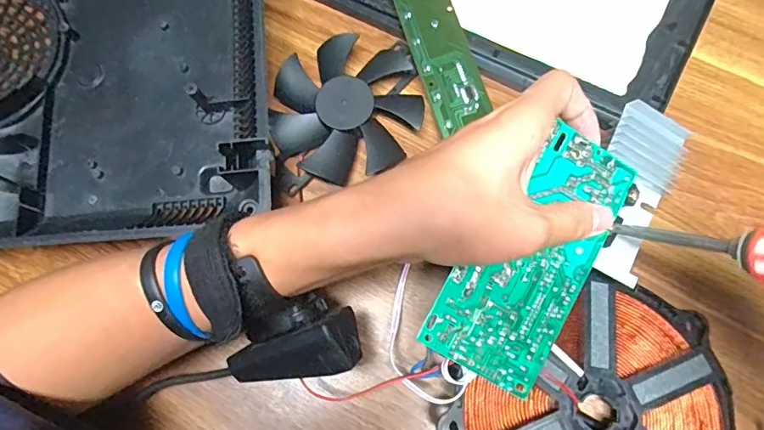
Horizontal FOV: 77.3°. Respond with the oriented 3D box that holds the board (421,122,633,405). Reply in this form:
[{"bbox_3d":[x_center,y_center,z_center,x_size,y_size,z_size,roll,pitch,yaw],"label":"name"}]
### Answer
[{"bbox_3d":[0.085,0.023,0.273,0.068,0.018,0.145,36,82,-6],"label":"board"}]

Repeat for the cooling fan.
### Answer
[{"bbox_3d":[-0.024,-0.076,0.335,0.102,0.025,0.104,-1,75,2],"label":"cooling fan"}]

